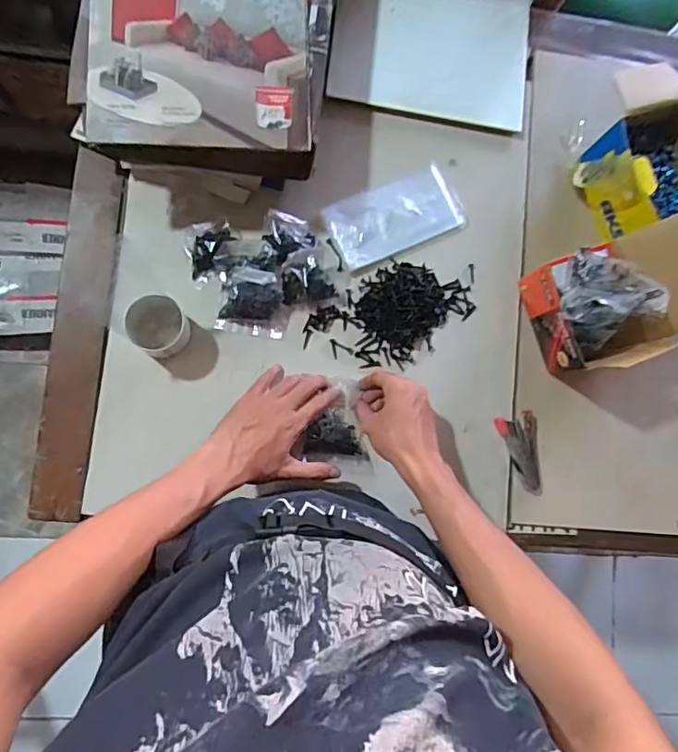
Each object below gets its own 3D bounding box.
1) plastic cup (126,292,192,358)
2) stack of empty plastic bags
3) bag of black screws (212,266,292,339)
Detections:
[{"bbox_3d":[-0.195,-0.056,0.585,0.059,0.047,0.062,0,85,-6],"label":"plastic cup"},{"bbox_3d":[0.066,-0.190,0.642,0.157,0.021,0.083,-25,88,-9],"label":"stack of empty plastic bags"},{"bbox_3d":[-0.094,-0.081,0.609,0.075,0.024,0.070,11,83,-6],"label":"bag of black screws"}]

